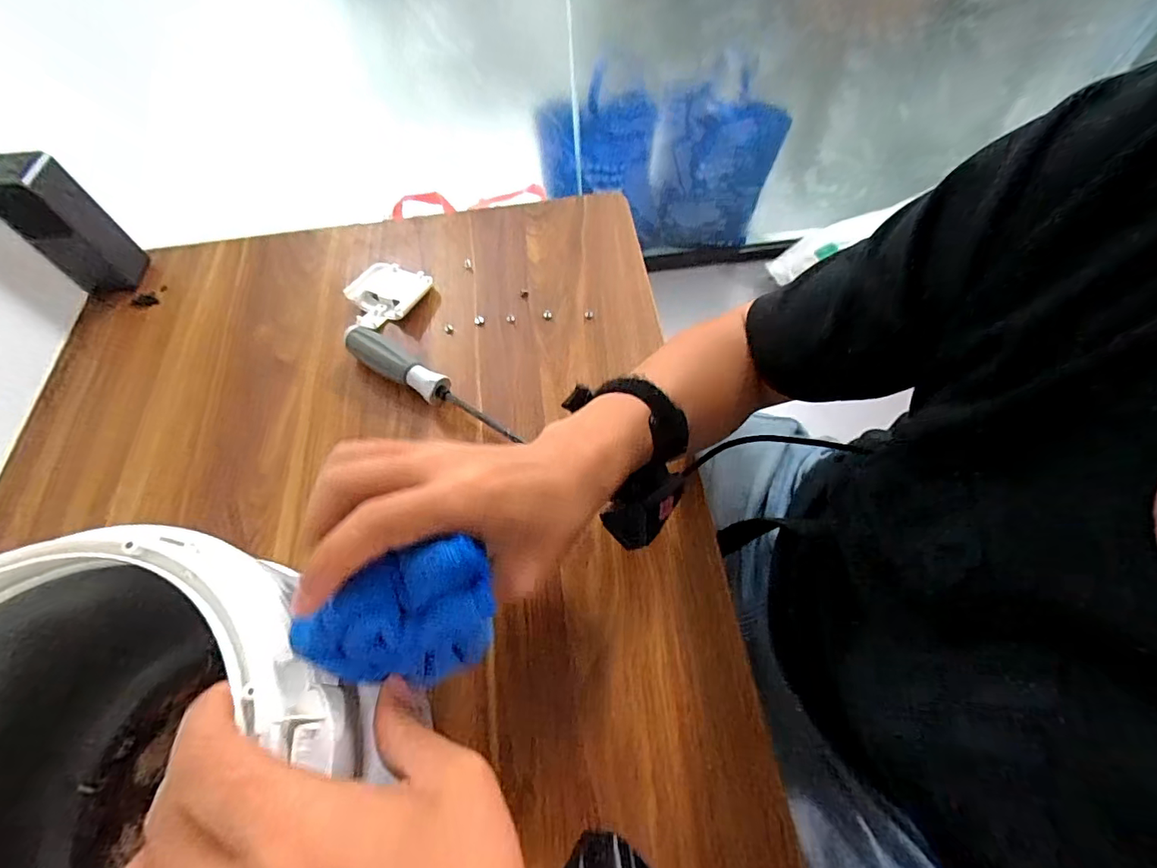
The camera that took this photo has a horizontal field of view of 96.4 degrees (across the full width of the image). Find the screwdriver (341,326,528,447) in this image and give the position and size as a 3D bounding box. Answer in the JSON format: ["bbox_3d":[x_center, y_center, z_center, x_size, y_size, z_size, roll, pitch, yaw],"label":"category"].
[{"bbox_3d":[-0.129,-0.044,0.455,0.186,0.030,0.030,29,65,18],"label":"screwdriver"}]

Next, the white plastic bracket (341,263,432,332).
[{"bbox_3d":[-0.196,-0.142,0.526,0.072,0.016,0.080,24,64,15],"label":"white plastic bracket"}]

